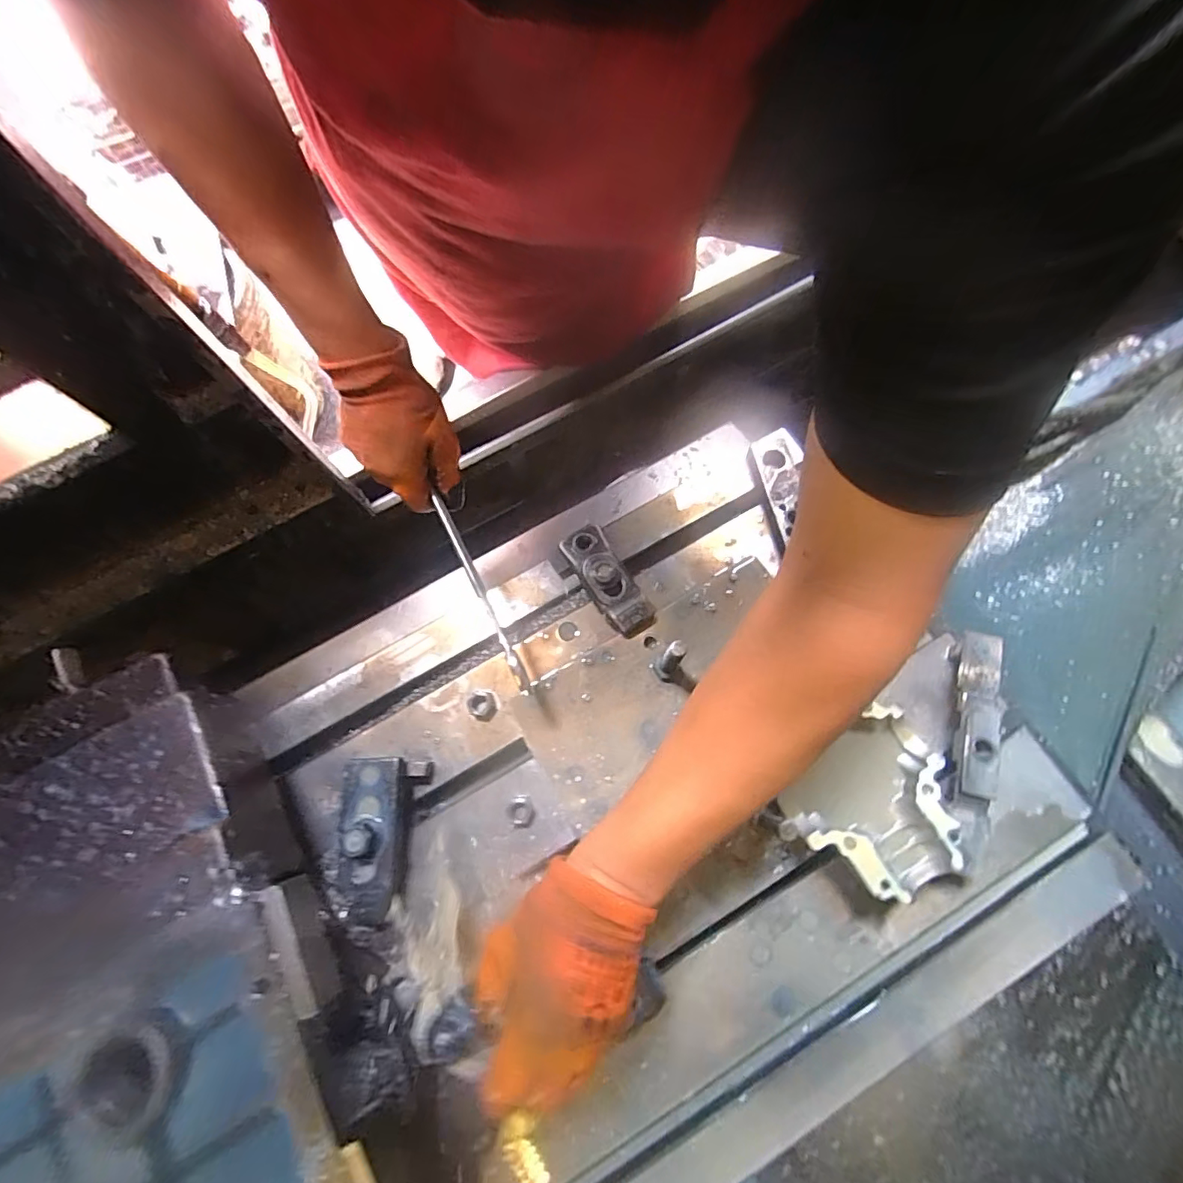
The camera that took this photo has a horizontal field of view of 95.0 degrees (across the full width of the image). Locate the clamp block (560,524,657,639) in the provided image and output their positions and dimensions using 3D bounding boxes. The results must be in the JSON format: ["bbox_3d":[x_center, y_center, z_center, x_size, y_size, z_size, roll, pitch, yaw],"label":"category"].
[{"bbox_3d":[0.015,-0.010,0.564,0.049,0.044,0.127,-31,74,-7],"label":"clamp block"}]

